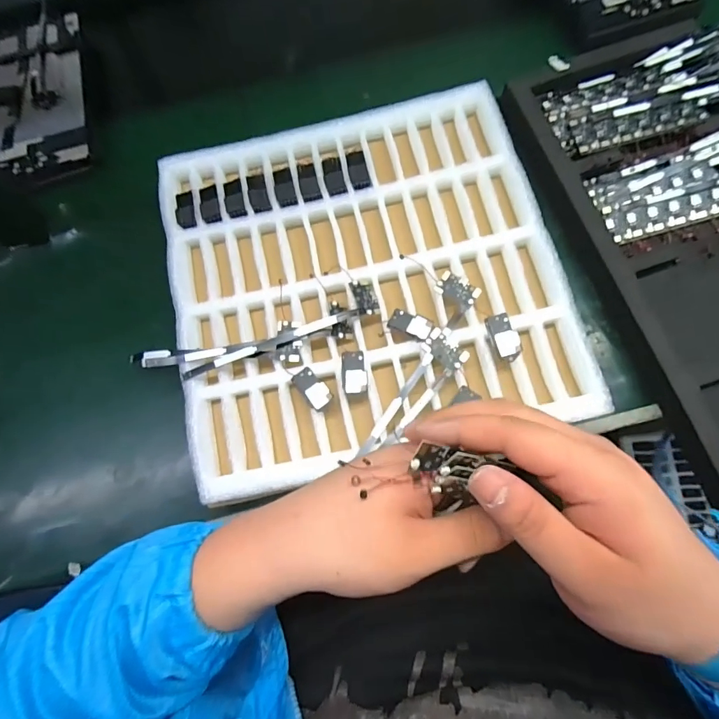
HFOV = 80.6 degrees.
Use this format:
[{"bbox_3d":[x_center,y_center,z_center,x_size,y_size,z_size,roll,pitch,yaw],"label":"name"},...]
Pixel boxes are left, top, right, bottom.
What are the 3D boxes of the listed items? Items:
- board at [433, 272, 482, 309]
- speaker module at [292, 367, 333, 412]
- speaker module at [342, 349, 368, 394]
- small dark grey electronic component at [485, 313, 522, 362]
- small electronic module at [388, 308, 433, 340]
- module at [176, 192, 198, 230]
[{"bbox_3d":[0.085,-0.061,0.372,0.036,0.011,0.024,41,79,8],"label":"board"},{"bbox_3d":[-0.039,0.024,0.357,0.018,0.007,0.038,-37,80,-9],"label":"speaker module"},{"bbox_3d":[-0.004,0.011,0.359,0.021,0.009,0.036,-9,77,-3],"label":"speaker module"},{"bbox_3d":[0.120,-0.018,0.355,0.021,0.012,0.040,-16,77,-5],"label":"small dark grey electronic component"},{"bbox_3d":[0.044,-0.030,0.364,0.035,0.004,0.018,23,90,11],"label":"small electronic module"},{"bbox_3d":[-0.172,-0.148,0.419,0.020,0.010,0.045,-11,77,-4],"label":"module"}]

